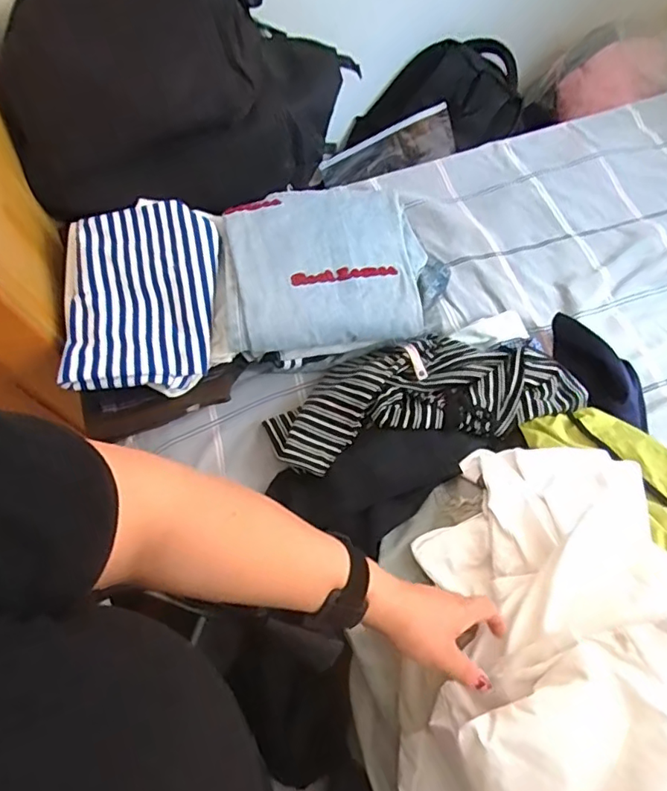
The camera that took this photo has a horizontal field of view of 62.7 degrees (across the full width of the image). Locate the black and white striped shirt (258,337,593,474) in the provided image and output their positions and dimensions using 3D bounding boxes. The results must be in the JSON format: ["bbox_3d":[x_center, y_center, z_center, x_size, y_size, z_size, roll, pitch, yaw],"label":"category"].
[{"bbox_3d":[0.124,-0.002,0.802,0.436,0.076,0.173,-12,65,-2],"label":"black and white striped shirt"}]

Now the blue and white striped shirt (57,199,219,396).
[{"bbox_3d":[-0.273,-0.137,0.770,0.208,0.089,0.261,-3,65,1],"label":"blue and white striped shirt"}]

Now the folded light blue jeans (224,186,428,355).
[{"bbox_3d":[-0.006,-0.196,0.808,0.266,0.065,0.253,-9,65,-1],"label":"folded light blue jeans"}]

